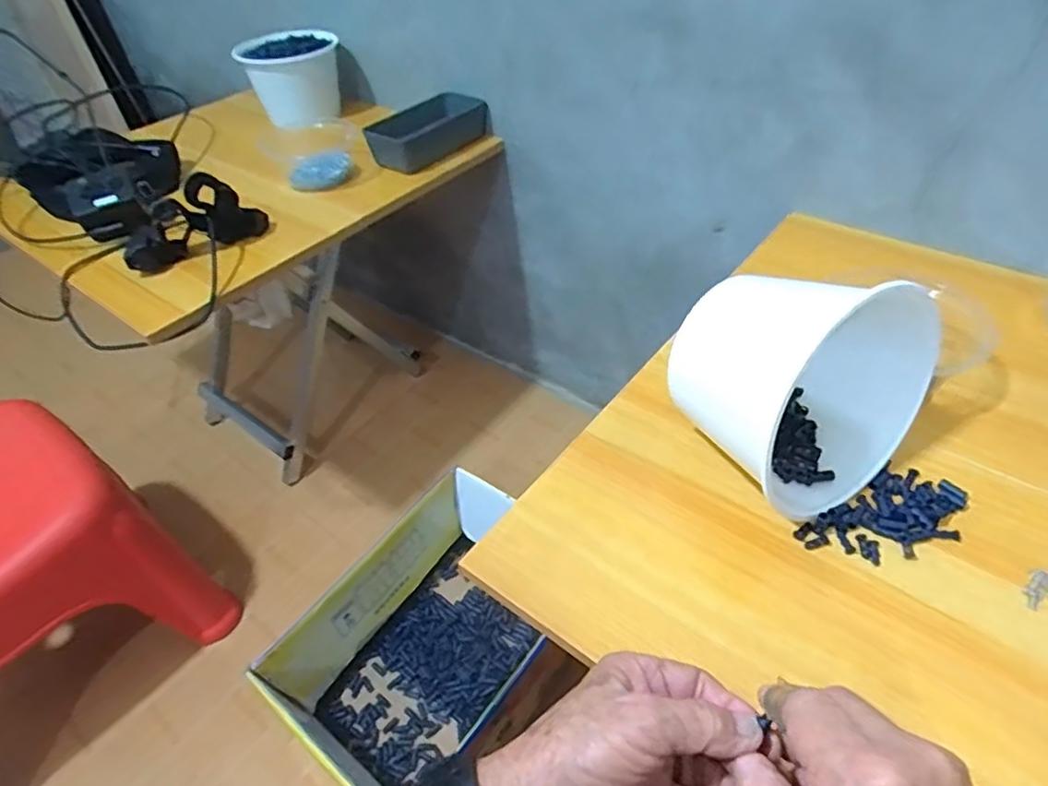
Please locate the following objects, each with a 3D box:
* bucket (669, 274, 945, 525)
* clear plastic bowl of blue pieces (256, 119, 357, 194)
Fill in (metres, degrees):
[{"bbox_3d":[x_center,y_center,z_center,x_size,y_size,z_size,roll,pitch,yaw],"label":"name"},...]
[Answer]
[{"bbox_3d":[0.200,-0.014,0.465,0.151,0.131,0.151,-3,44,3],"label":"bucket"},{"bbox_3d":[-0.298,-0.343,0.900,0.127,0.048,0.122,-3,44,3],"label":"clear plastic bowl of blue pieces"}]

